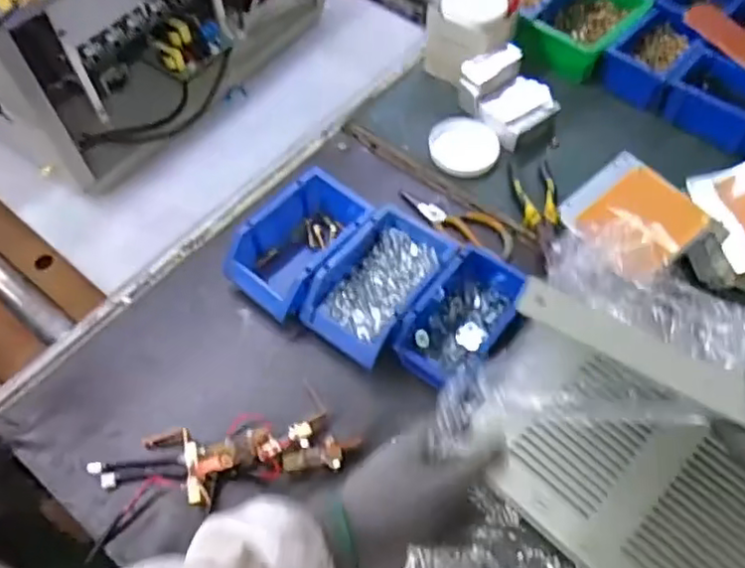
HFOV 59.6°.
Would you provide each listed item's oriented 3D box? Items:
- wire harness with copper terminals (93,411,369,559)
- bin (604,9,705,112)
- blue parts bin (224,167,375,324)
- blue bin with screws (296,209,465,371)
[{"bbox_3d":[-0.163,0.199,0.717,0.287,0.037,0.104,-14,59,-8],"label":"wire harness with copper terminals"},{"bbox_3d":[0.434,-0.342,1.004,0.109,0.076,0.144,39,66,22],"label":"bin"},{"bbox_3d":[-0.093,-0.050,0.838,0.120,0.073,0.183,34,64,20],"label":"blue parts bin"},{"bbox_3d":[0.008,0.003,0.802,0.119,0.066,0.181,33,64,19],"label":"blue bin with screws"}]

